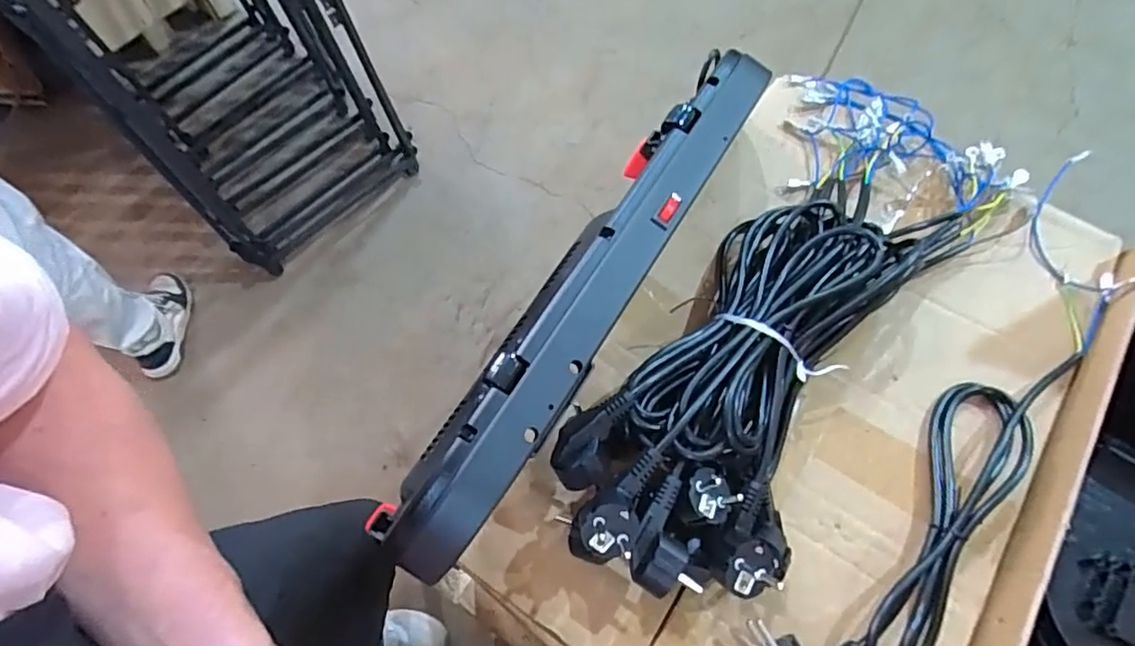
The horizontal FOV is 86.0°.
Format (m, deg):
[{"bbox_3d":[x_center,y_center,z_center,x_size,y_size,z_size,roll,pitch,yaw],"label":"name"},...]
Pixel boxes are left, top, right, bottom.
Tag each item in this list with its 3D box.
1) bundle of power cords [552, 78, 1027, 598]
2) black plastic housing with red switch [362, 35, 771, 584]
[{"bbox_3d":[0.185,-0.017,0.474,0.190,0.077,0.497,33,70,13],"label":"bundle of power cords"},{"bbox_3d":[0.024,-0.029,0.414,0.062,0.041,0.427,31,70,13],"label":"black plastic housing with red switch"}]

